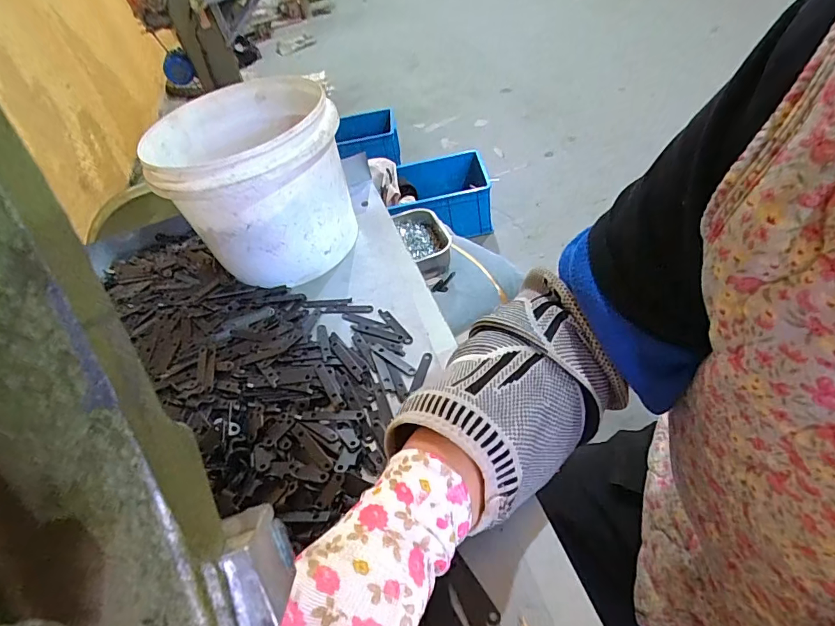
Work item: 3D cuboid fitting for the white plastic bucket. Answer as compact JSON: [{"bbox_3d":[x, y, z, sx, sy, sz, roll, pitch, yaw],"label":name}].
[{"bbox_3d":[-0.169,-0.138,0.492,0.169,0.148,0.188,-28,47,-12],"label":"white plastic bucket"}]

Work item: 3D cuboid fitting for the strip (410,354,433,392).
[{"bbox_3d":[0.003,0.050,0.382,0.009,0.004,0.039,16,52,11],"label":"strip"}]

